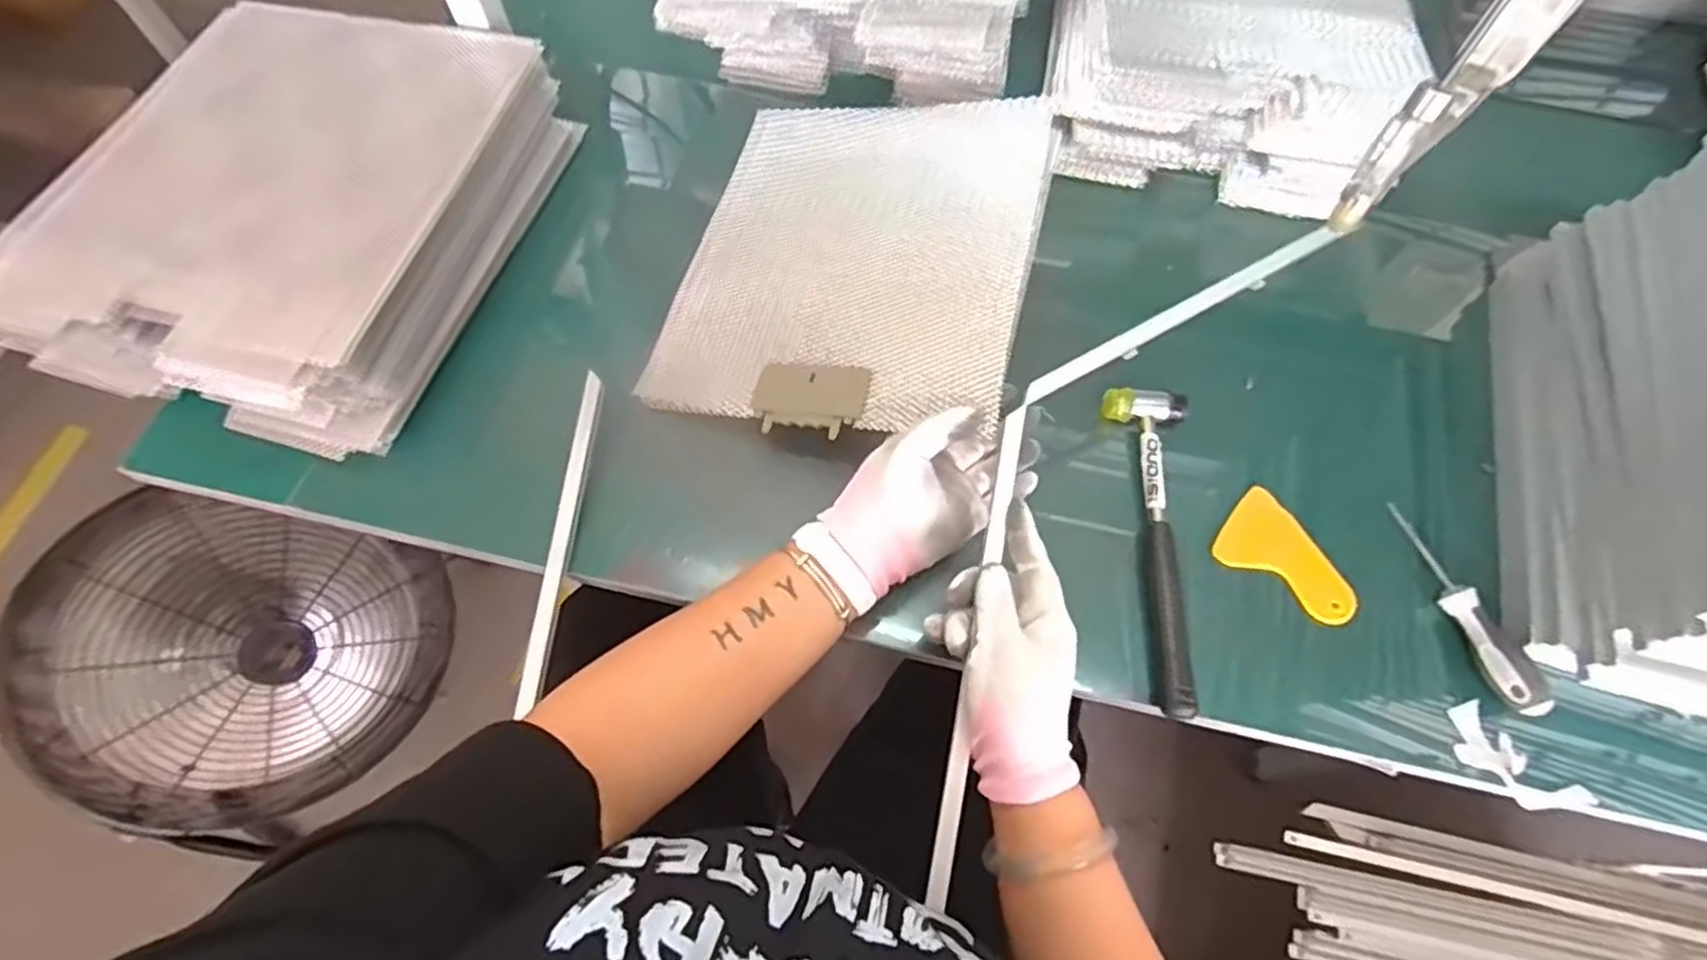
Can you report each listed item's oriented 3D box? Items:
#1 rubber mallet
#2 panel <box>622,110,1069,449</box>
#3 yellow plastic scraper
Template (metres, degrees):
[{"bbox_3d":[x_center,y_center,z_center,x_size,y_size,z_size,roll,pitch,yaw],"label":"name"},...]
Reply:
[{"bbox_3d":[0.227,0.044,0.537,0.056,0.029,0.239,-1,64,-2],"label":"rubber mallet"},{"bbox_3d":[0.003,-0.185,0.598,0.276,0.012,0.315,8,66,18],"label":"panel"},{"bbox_3d":[0.322,0.056,0.547,0.098,0.009,0.065,33,78,18],"label":"yellow plastic scraper"}]

